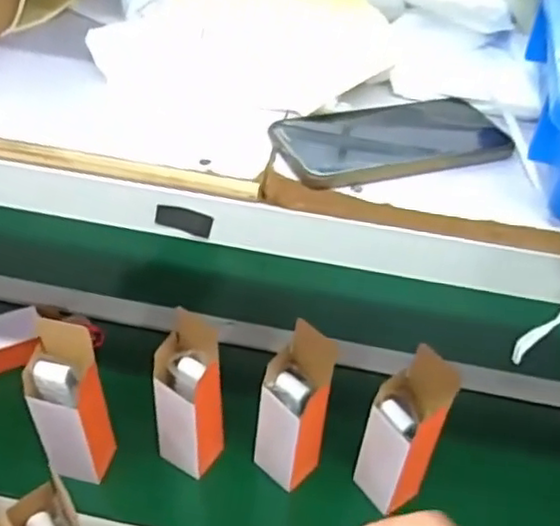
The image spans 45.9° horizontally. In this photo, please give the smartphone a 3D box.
[{"bbox_3d":[0.077,-0.088,0.459,0.162,0.012,0.079,-14,47,-20],"label":"smartphone"}]

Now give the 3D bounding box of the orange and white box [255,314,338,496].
[{"bbox_3d":[0.020,0.179,0.800,0.065,0.233,0.073,-31,54,-33],"label":"orange and white box"}]

